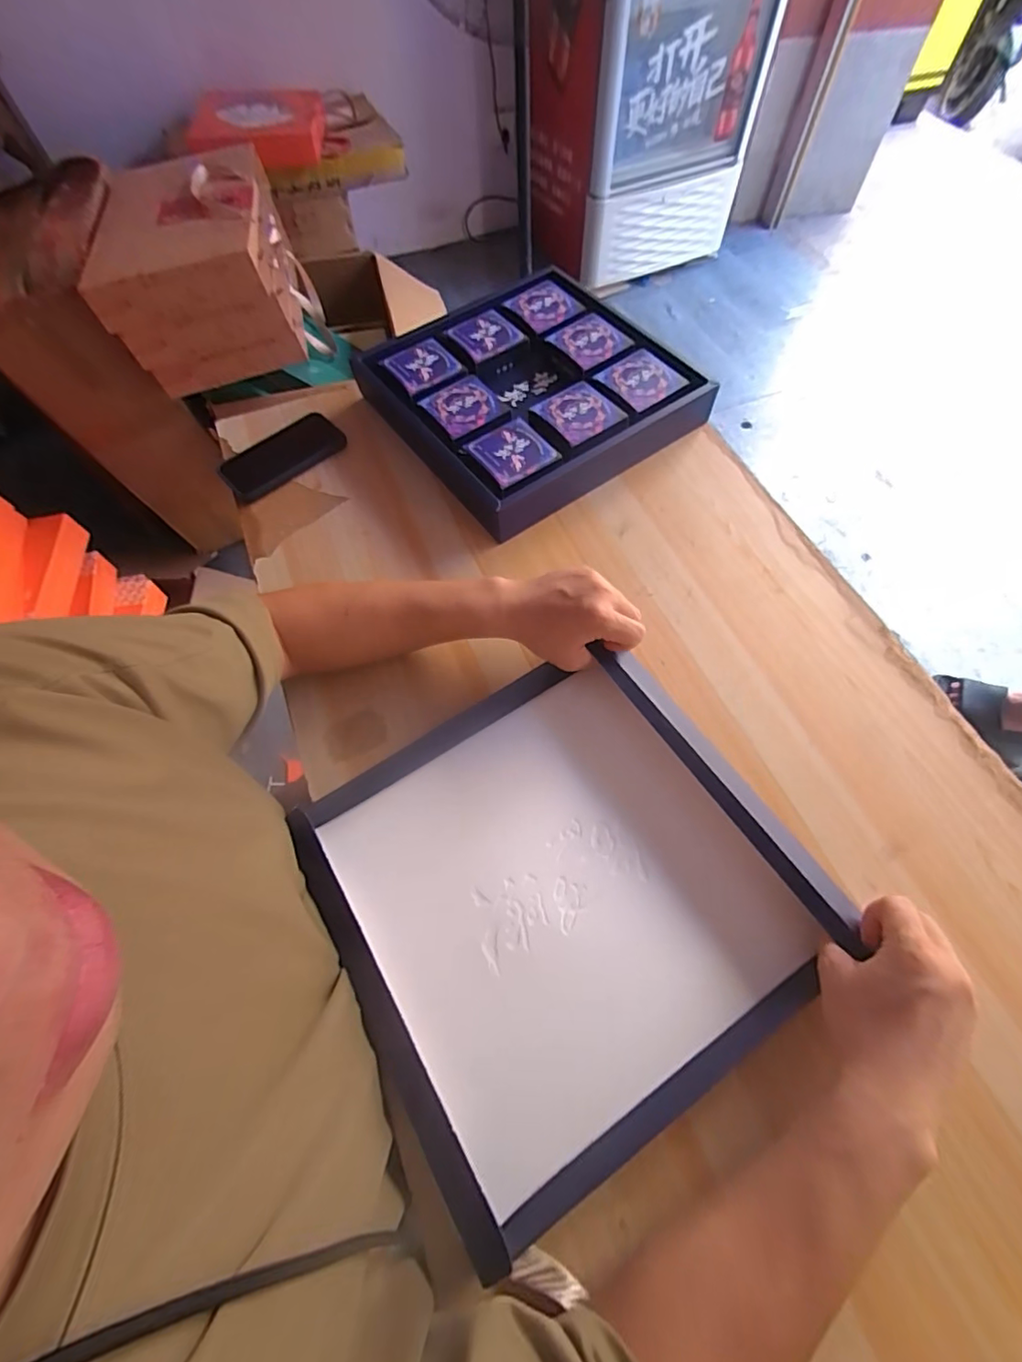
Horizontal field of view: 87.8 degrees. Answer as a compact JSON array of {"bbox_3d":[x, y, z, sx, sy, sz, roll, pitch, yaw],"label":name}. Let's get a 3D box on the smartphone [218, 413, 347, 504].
[{"bbox_3d":[-0.293,-0.291,0.689,0.160,0.015,0.068,-39,83,-18],"label":"smartphone"}]

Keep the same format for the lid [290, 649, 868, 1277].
[{"bbox_3d":[0.037,0.170,0.445,0.352,0.049,0.338,-30,67,-14],"label":"lid"}]

